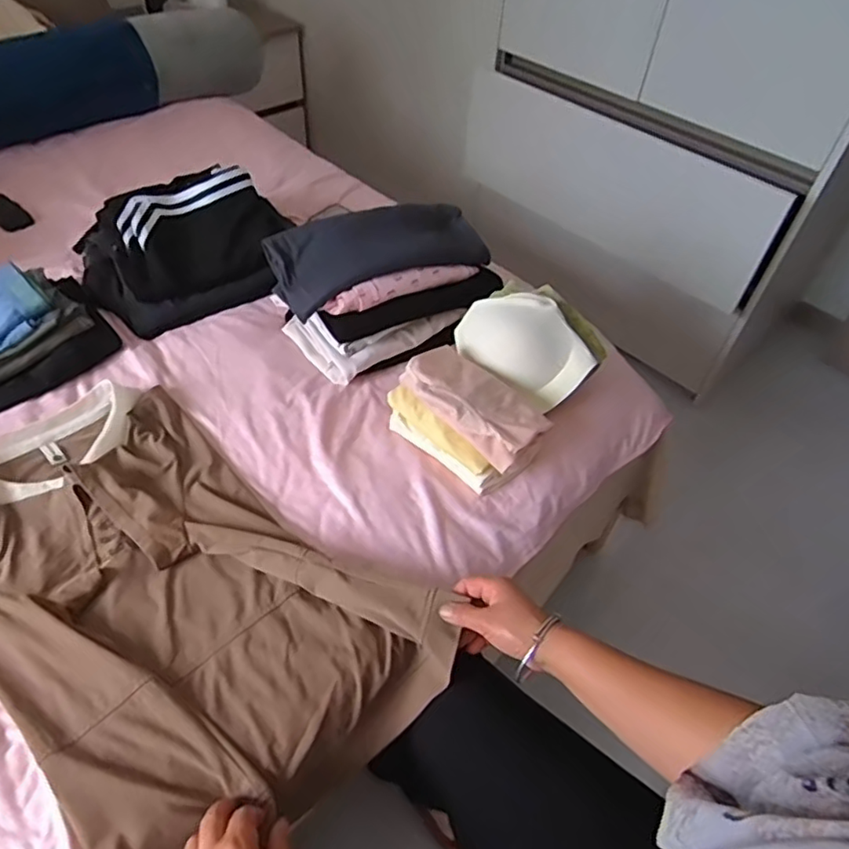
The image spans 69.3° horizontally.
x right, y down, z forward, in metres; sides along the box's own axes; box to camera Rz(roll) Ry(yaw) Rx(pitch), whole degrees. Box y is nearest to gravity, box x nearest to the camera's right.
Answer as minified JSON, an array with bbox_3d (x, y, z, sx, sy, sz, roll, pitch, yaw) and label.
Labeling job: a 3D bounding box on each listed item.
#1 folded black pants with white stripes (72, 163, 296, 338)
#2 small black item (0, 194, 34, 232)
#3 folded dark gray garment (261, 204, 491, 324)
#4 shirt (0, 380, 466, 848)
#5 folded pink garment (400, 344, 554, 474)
[{"bbox_3d":[-0.385,-0.301,0.985,0.314,0.116,0.251,-23,56,-22],"label":"folded black pants with white stripes"},{"bbox_3d":[-0.768,-0.388,1.122,0.108,0.019,0.054,32,53,21],"label":"small black item"},{"bbox_3d":[-0.061,-0.260,0.889,0.319,0.078,0.114,-20,53,-22],"label":"folded dark gray garment"},{"bbox_3d":[-0.285,0.167,0.659,0.560,0.076,0.329,38,57,23],"label":"shirt"},{"bbox_3d":[0.064,-0.033,0.794,0.188,0.034,0.098,39,56,25],"label":"folded pink garment"}]

